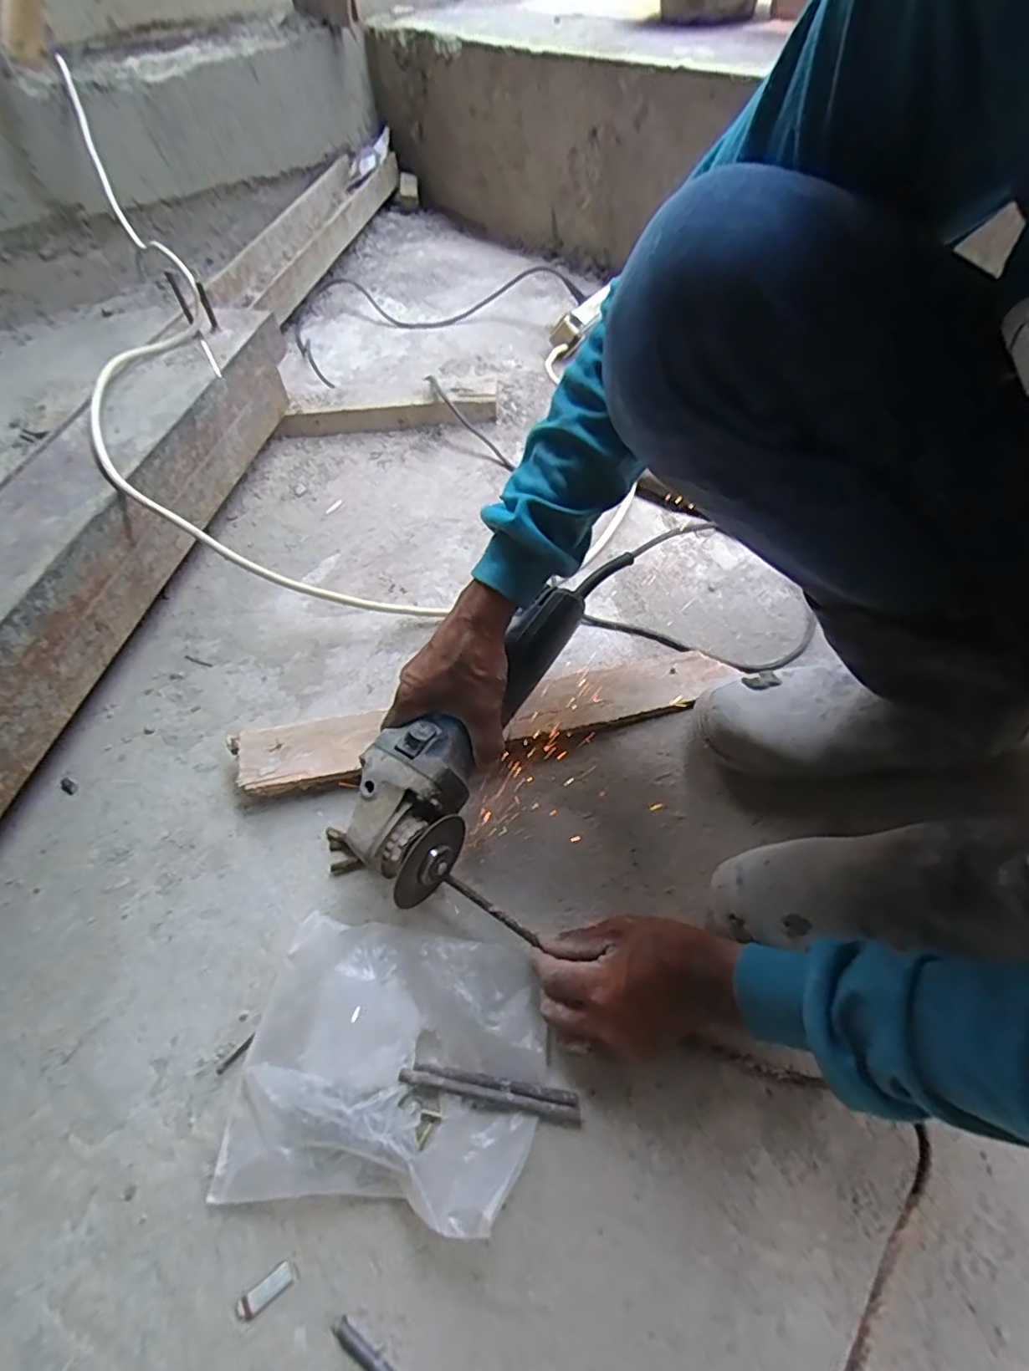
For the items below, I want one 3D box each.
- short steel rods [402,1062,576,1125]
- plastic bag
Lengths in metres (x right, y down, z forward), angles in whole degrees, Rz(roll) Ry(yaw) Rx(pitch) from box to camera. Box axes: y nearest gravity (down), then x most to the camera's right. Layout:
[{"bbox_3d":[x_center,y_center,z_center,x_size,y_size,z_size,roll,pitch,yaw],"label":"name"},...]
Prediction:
[{"bbox_3d":[-0.017,0.267,0.401,0.118,0.009,0.016,7,56,10],"label":"short steel rods"},{"bbox_3d":[-0.082,0.248,0.408,0.200,0.031,0.163,2,55,7],"label":"plastic bag"}]

